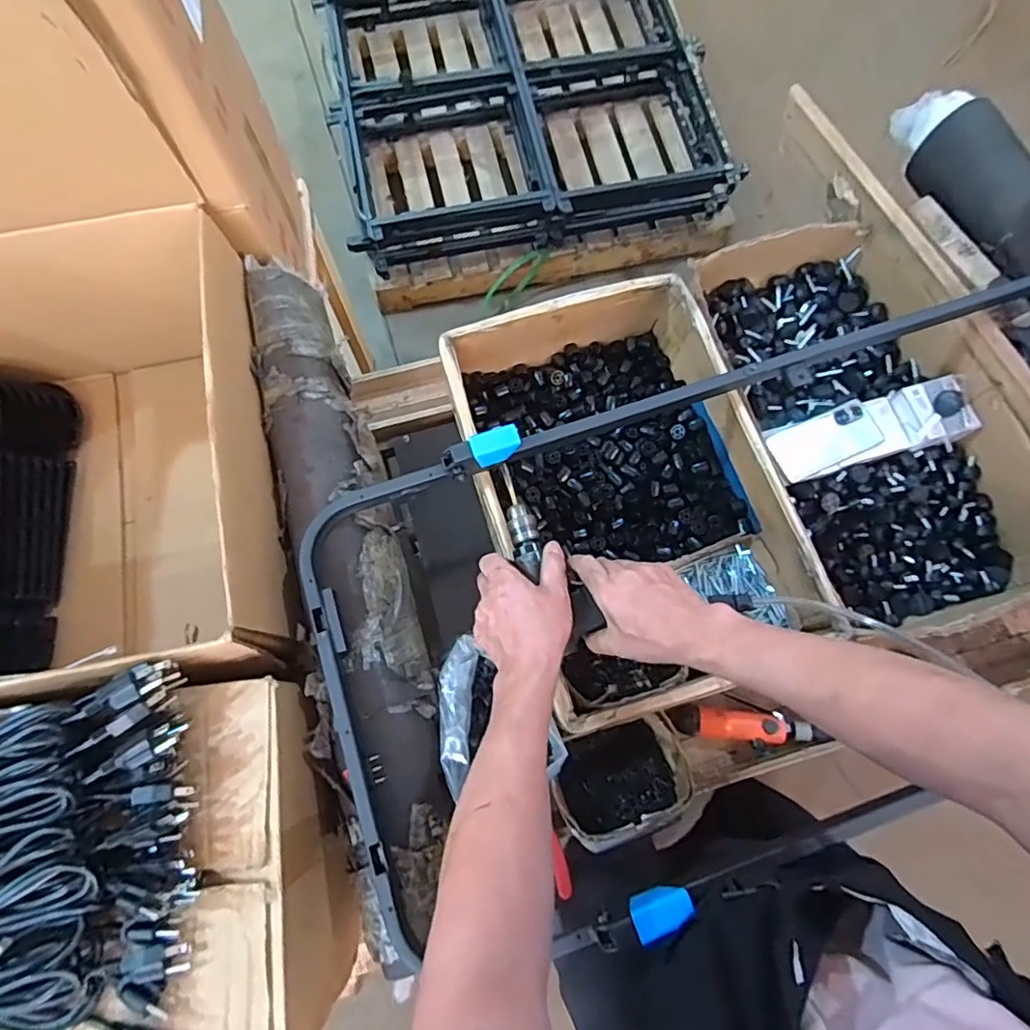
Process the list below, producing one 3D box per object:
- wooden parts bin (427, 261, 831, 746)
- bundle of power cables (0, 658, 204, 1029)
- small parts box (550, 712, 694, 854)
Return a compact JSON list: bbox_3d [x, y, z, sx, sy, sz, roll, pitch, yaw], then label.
[{"bbox_3d":[0.140,-0.039,0.782,0.354,0.155,0.505,-16,74,-4],"label":"wooden parts bin"},{"bbox_3d":[-0.472,0.317,0.513,0.357,0.071,0.317,-8,73,-2],"label":"bundle of power cables"},{"bbox_3d":[0.134,0.335,0.750,0.171,0.072,0.129,-24,74,-6],"label":"small parts box"}]

